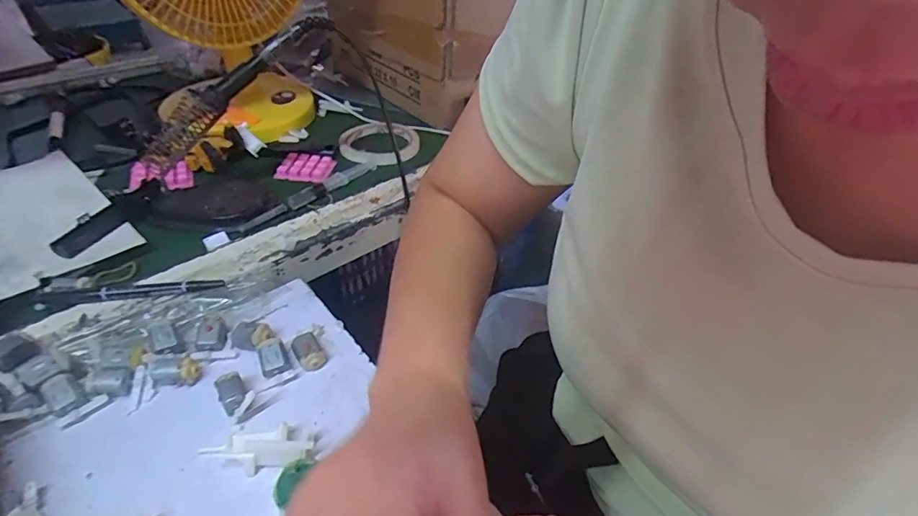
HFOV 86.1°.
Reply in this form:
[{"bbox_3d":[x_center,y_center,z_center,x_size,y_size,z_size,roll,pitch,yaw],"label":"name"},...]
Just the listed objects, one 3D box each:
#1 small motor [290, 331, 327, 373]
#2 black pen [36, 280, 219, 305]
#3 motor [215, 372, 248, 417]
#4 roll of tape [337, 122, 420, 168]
[{"bbox_3d":[-0.114,0.071,0.372,0.019,0.016,0.033,-24,48,-26],"label":"small motor"},{"bbox_3d":[-0.262,0.029,0.397,0.132,0.013,0.011,-5,42,-8],"label":"black pen"},{"bbox_3d":[-0.158,0.095,0.343,0.017,0.018,0.028,-26,48,-28],"label":"motor"},{"bbox_3d":[-0.102,-0.145,0.624,0.099,0.008,0.098,1,41,-1],"label":"roll of tape"}]

